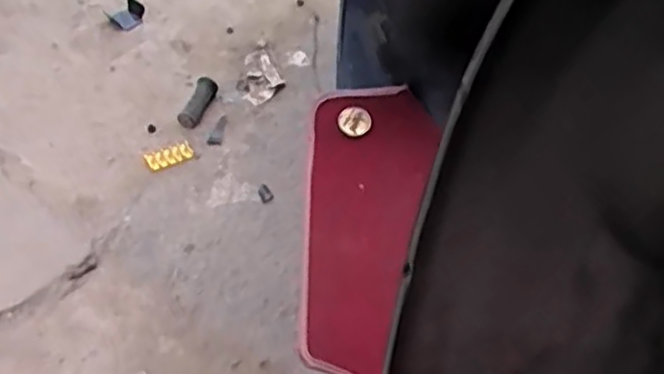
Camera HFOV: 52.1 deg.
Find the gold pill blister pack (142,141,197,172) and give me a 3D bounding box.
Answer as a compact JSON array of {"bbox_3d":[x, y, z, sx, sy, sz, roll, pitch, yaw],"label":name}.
[{"bbox_3d":[-0.308,-0.060,1.290,0.088,0.008,0.044,-22,51,-22],"label":"gold pill blister pack"}]

